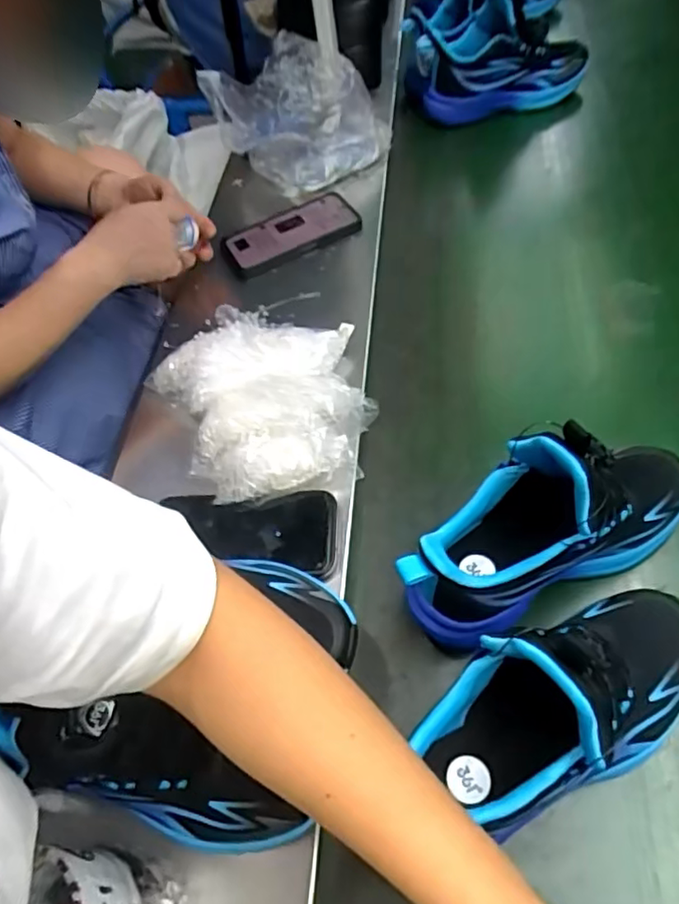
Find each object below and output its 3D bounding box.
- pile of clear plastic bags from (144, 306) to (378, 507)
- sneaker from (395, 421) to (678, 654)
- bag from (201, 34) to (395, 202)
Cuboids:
[{"bbox_3d":[-0.067,-0.048,0.558,0.185,0.075,0.193,-4,58,7],"label":"pile of clear plastic bags"},{"bbox_3d":[0.154,0.045,0.421,0.236,0.144,0.088,-26,58,-7],"label":"sneaker"},{"bbox_3d":[-0.045,-0.446,0.786,0.159,0.106,0.196,-43,61,-17],"label":"bag"}]

